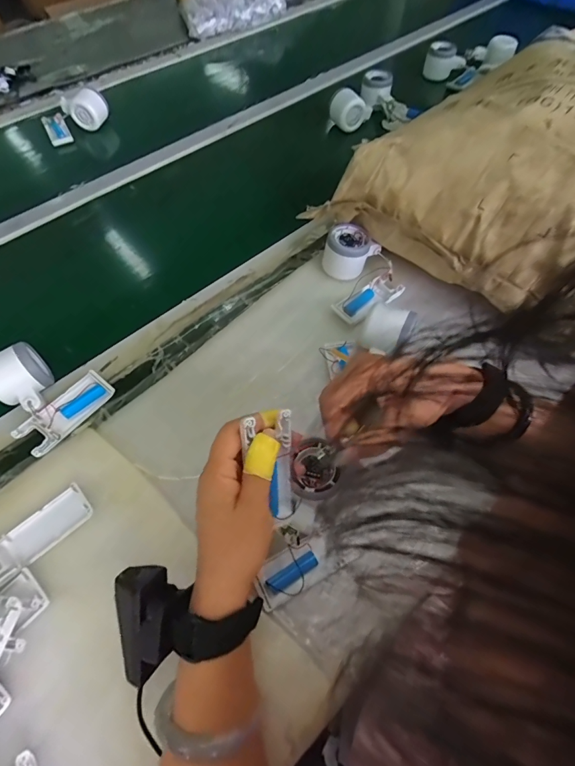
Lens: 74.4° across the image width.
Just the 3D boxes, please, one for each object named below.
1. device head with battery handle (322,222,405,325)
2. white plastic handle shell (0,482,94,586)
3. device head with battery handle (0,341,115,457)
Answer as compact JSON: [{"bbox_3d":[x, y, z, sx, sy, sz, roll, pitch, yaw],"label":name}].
[{"bbox_3d":[0.101,-0.148,0.507,0.101,0.052,0.137,-11,62,-6],"label":"device head with battery handle"},{"bbox_3d":[-0.241,0.145,0.364,0.102,0.013,0.041,-41,67,-18],"label":"white plastic handle shell"},{"bbox_3d":[-0.278,0.005,0.427,0.108,0.050,0.101,33,67,18],"label":"device head with battery handle"}]

